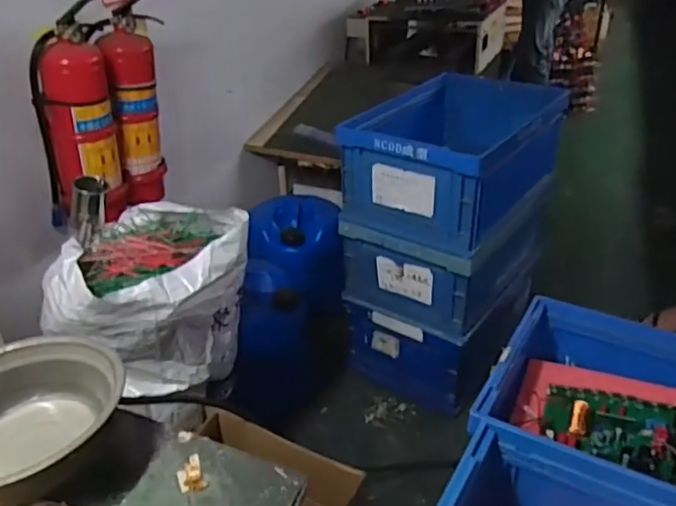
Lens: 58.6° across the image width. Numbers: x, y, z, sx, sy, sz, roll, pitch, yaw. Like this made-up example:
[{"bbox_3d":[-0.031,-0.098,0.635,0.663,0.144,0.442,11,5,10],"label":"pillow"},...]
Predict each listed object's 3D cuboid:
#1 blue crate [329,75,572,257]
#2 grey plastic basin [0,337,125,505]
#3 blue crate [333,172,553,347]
[{"bbox_3d":[0.309,-0.256,1.551,0.374,0.244,0.586,21,37,33],"label":"blue crate"},{"bbox_3d":[-0.297,0.159,0.559,0.166,0.064,0.180,-1,31,1],"label":"grey plastic basin"},{"bbox_3d":[0.304,-0.021,1.650,0.427,0.262,0.459,18,36,29],"label":"blue crate"}]

